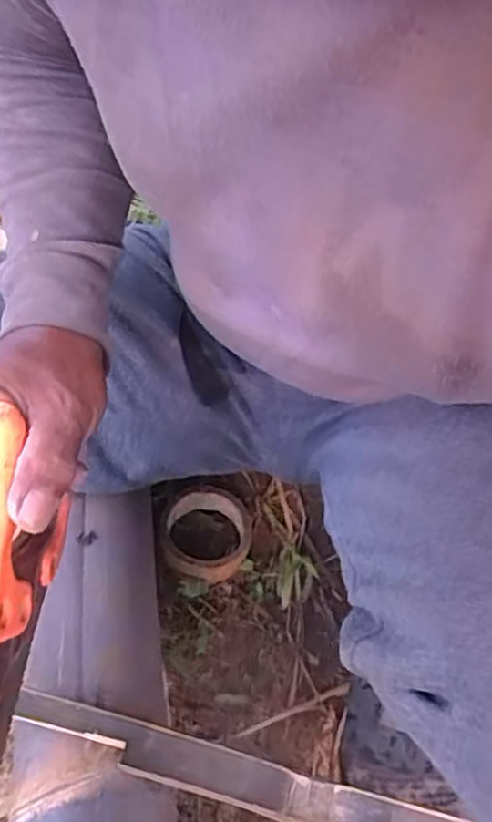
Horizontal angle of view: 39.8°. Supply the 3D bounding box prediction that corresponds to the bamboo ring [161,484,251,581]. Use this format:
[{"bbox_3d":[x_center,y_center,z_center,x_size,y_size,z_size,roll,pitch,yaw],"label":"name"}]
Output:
[{"bbox_3d":[-0.036,0.110,0.613,0.081,0.027,0.086,5,54,-1],"label":"bamboo ring"}]

